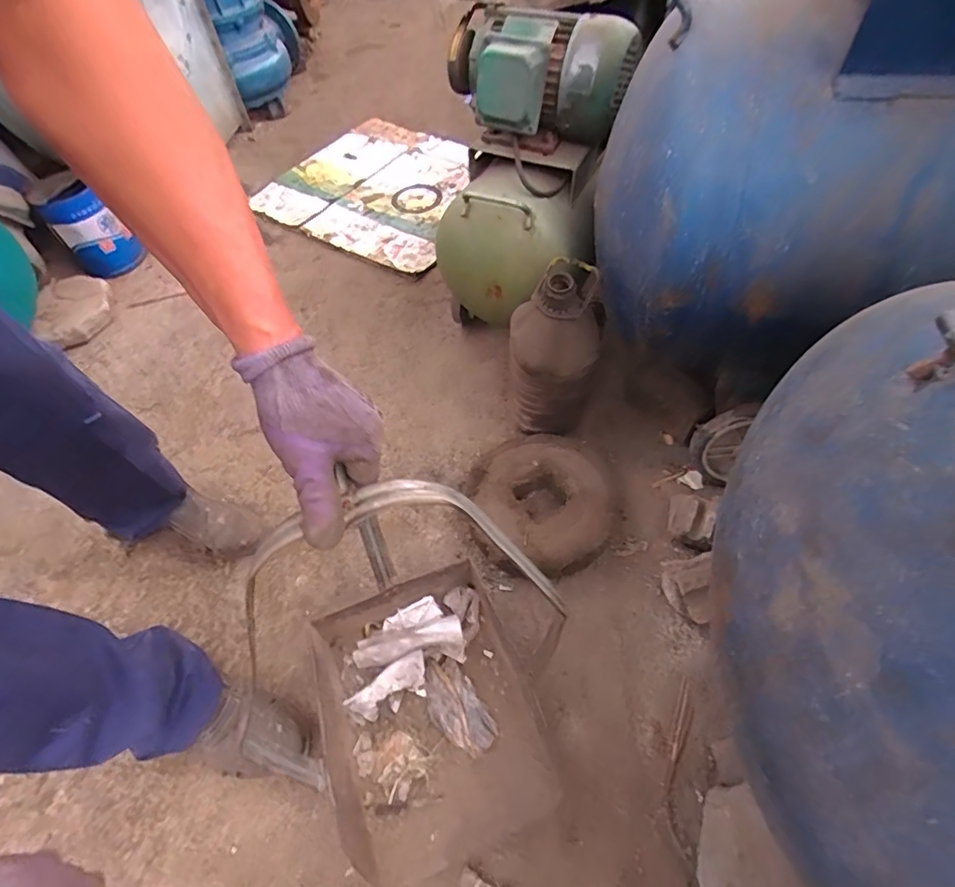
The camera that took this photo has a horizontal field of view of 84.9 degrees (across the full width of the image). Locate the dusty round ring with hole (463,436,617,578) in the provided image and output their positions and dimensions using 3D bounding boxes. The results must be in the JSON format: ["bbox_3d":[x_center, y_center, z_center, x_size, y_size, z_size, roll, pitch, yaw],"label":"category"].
[{"bbox_3d":[0.112,0.103,0.883,0.230,0.077,0.246,-2,52,2],"label":"dusty round ring with hole"}]

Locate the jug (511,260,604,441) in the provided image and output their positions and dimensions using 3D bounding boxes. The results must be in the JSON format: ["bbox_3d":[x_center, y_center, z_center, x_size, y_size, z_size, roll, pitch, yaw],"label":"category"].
[{"bbox_3d":[0.128,-0.148,0.887,0.140,0.295,0.130,6,59,12],"label":"jug"}]

